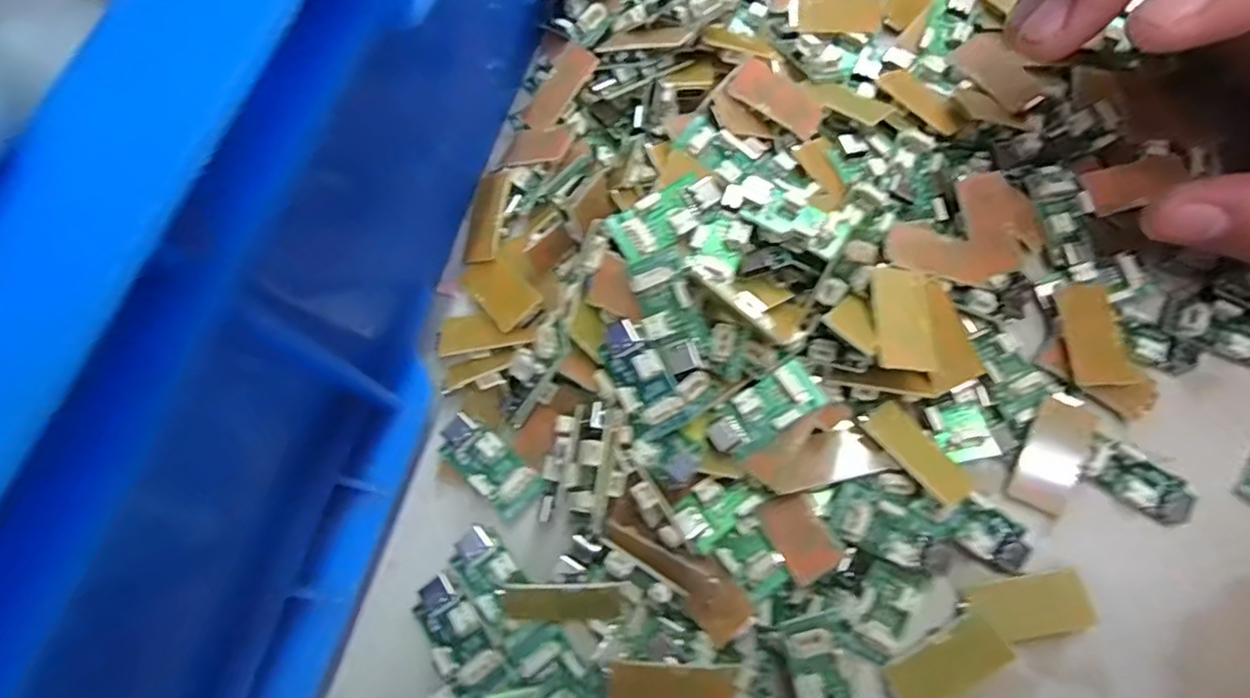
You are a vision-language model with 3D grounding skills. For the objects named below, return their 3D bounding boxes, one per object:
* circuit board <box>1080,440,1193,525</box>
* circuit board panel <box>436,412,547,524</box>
[{"bbox_3d":[0.142,0.036,0.170,0.028,0.006,0.015,31,74,11],"label":"circuit board"},{"bbox_3d":[-0.039,0.032,0.173,0.032,0.006,0.015,42,76,14],"label":"circuit board panel"}]

